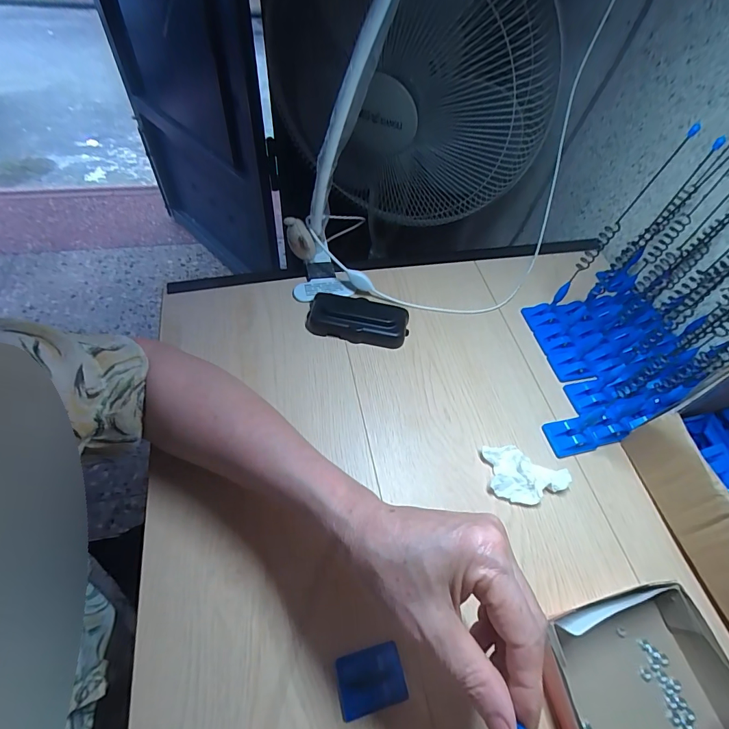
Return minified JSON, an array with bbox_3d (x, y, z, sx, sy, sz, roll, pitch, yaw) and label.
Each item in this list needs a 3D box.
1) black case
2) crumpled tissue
[{"bbox_3d":[-0.007,-0.050,0.443,0.109,0.027,0.048,10,56,4],"label":"black case"},{"bbox_3d":[0.148,0.099,0.363,0.072,0.014,0.050,-1,56,-3],"label":"crumpled tissue"}]

